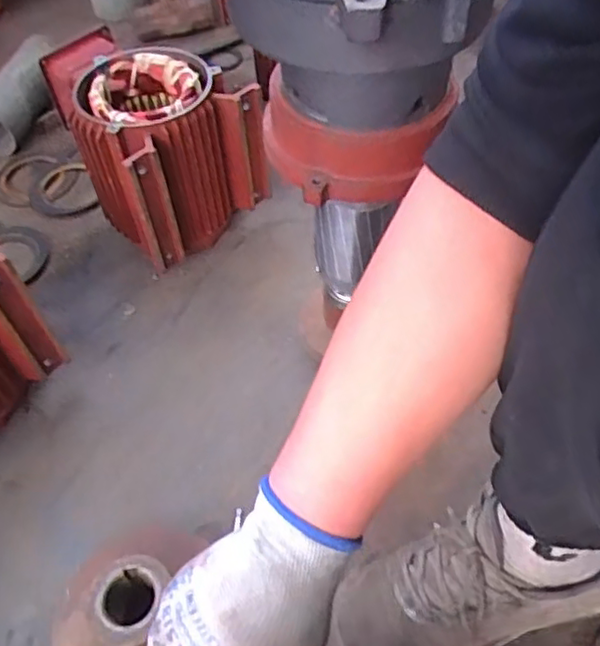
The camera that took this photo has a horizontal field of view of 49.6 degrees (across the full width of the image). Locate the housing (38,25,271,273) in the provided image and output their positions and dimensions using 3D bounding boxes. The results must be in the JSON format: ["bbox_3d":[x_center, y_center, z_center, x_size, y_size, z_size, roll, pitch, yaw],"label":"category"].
[{"bbox_3d":[-0.192,-0.240,0.882,0.205,0.206,0.260,-34,58,-22],"label":"housing"}]

